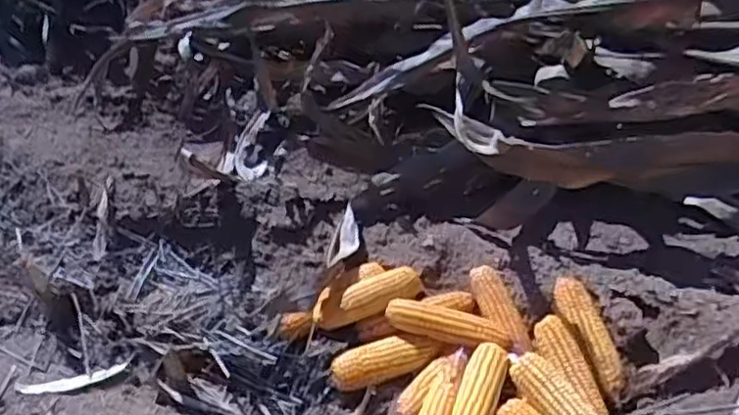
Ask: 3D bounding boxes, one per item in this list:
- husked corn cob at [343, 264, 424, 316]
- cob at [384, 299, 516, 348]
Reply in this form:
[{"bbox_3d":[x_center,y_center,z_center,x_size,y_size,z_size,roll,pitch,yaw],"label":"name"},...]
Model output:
[{"bbox_3d":[0.018,0.126,1.023,0.130,0.038,0.048,-18,42,-17],"label":"husked corn cob"},{"bbox_3d":[0.107,0.166,0.975,0.174,0.041,0.046,9,42,15],"label":"cob"}]

